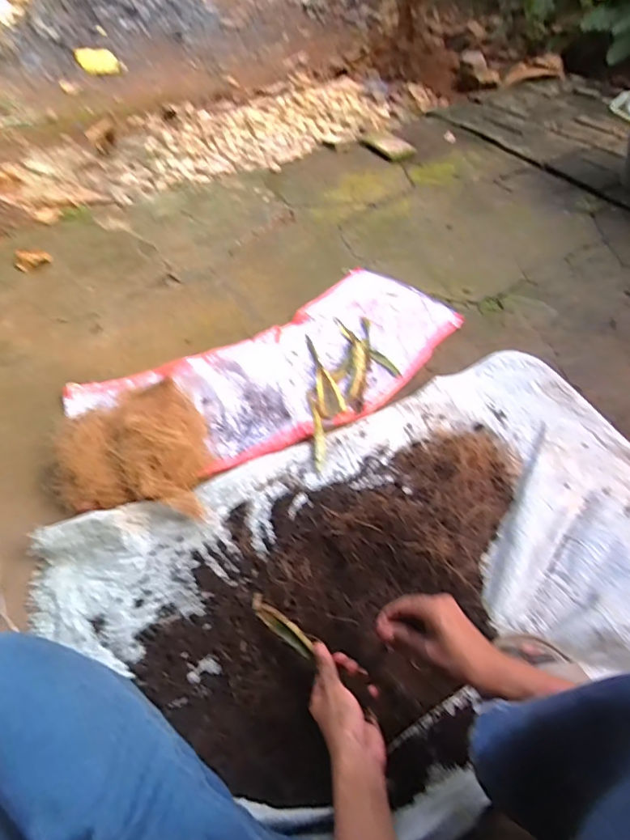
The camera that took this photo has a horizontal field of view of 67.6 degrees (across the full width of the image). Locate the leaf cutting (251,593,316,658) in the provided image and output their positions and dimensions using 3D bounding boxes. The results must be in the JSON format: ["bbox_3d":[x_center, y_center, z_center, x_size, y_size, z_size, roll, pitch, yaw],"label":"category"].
[{"bbox_3d":[-0.043,0.253,0.584,0.112,0.014,0.022,25,54,40],"label":"leaf cutting"}]

